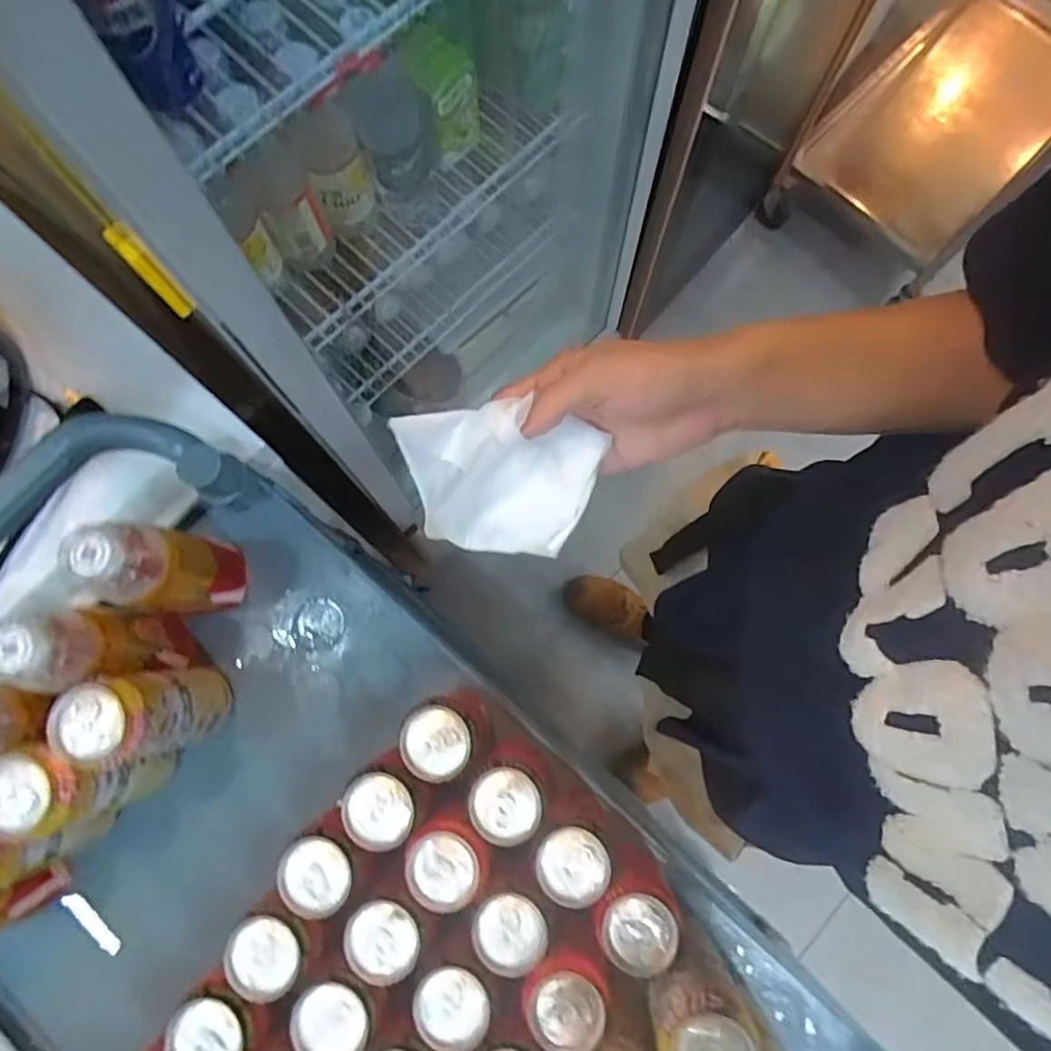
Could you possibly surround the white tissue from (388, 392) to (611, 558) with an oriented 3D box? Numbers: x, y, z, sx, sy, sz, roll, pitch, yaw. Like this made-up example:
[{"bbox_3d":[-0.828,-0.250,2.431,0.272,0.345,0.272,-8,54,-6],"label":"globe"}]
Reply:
[{"bbox_3d":[-0.016,-0.023,0.395,0.127,0.096,0.022,-7,37,-25],"label":"white tissue"}]

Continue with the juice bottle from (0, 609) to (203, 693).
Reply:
[{"bbox_3d":[-0.340,0.104,0.541,0.057,0.188,0.061,0,77,-1],"label":"juice bottle"}]

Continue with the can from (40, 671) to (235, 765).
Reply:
[{"bbox_3d":[-0.305,0.151,0.543,0.065,0.164,0.061,0,77,-1],"label":"can"}]

